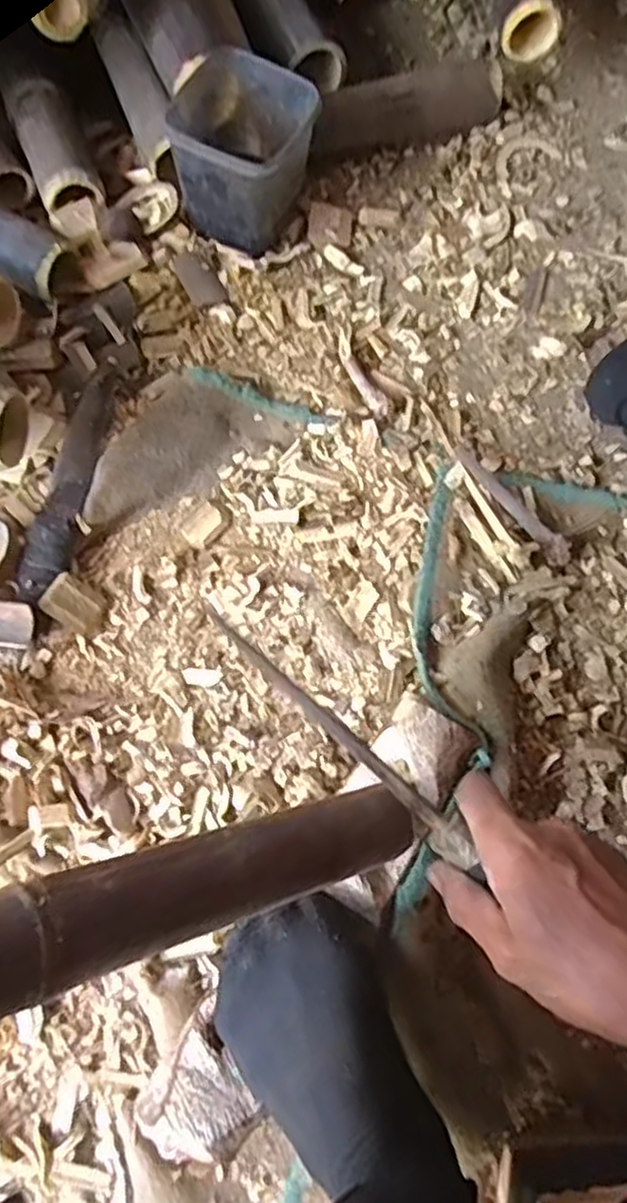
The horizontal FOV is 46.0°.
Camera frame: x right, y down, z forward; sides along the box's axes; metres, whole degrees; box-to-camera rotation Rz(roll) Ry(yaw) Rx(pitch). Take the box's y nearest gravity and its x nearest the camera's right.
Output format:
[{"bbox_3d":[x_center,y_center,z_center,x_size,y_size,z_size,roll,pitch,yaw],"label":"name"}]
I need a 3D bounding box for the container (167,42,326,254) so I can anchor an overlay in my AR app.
[{"bbox_3d":[-0.075,-0.416,0.697,0.124,0.117,0.115,22,73,6],"label":"container"}]

